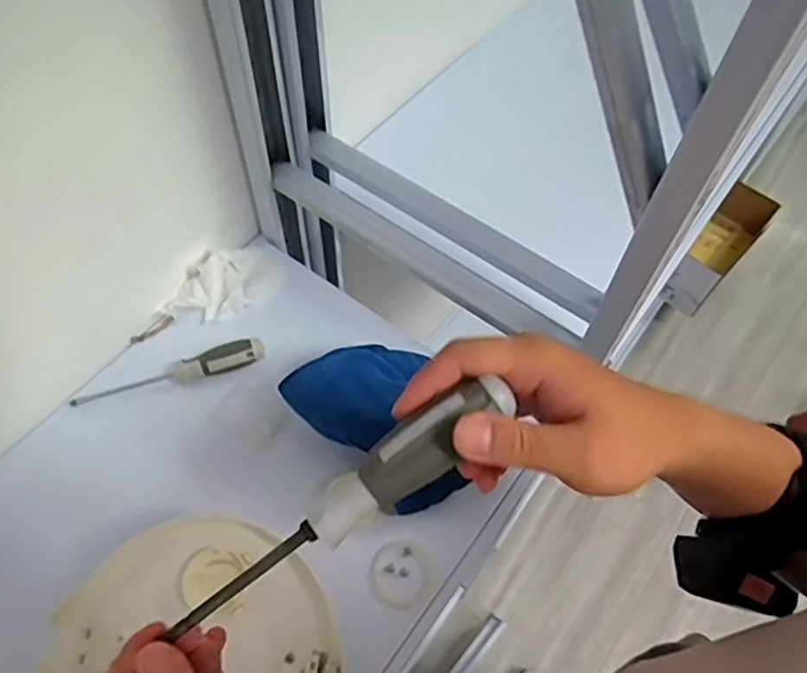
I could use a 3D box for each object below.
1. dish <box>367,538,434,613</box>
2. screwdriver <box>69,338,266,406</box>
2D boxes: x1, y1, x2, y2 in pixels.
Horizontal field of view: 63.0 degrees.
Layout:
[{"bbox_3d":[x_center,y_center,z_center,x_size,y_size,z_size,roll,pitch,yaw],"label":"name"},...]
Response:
[{"bbox_3d":[-0.003,0.204,0.570,0.052,0.013,0.056,1,59,-1],"label":"dish"},{"bbox_3d":[-0.233,0.034,0.657,0.186,0.037,0.026,-12,60,-9],"label":"screwdriver"}]

